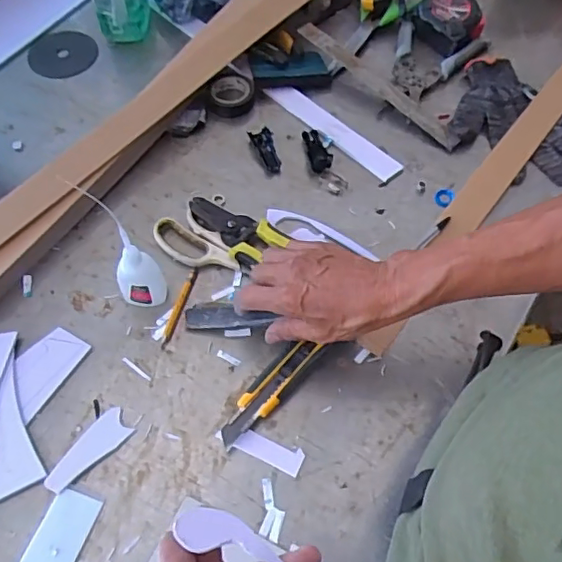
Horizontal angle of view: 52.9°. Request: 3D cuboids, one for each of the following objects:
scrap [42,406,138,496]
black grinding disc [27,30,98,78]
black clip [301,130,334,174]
[{"bbox_3d":[-0.167,0.146,0.486,0.031,0.005,0.080,38,66,19],"label":"scrap"},{"bbox_3d":[-0.287,-0.299,0.745,0.086,0.008,0.086,0,60,-1],"label":"black grinding disc"},{"bbox_3d":[0.043,-0.154,0.660,0.027,0.012,0.064,-9,61,-6],"label":"black clip"}]

